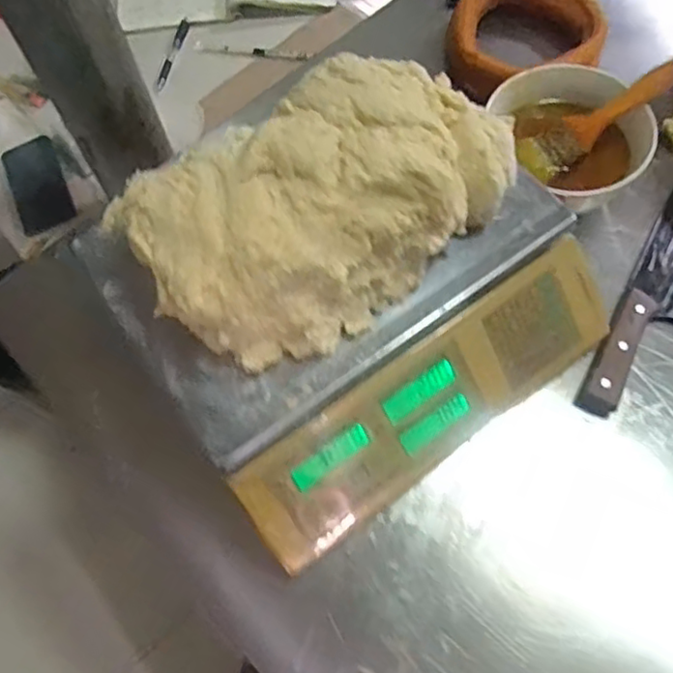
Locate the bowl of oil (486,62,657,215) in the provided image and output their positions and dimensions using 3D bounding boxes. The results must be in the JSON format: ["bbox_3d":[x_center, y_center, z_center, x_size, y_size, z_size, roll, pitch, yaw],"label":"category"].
[{"bbox_3d":[0.209,-0.179,0.631,0.142,0.079,0.140,-1,63,2],"label":"bowl of oil"}]

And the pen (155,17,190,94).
[{"bbox_3d":[-0.255,-0.441,1.036,0.017,0.012,0.150,10,64,7],"label":"pen"}]

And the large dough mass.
[{"bbox_3d":[-0.003,-0.099,0.465,0.274,0.092,0.147,-38,68,-14],"label":"large dough mass"}]

